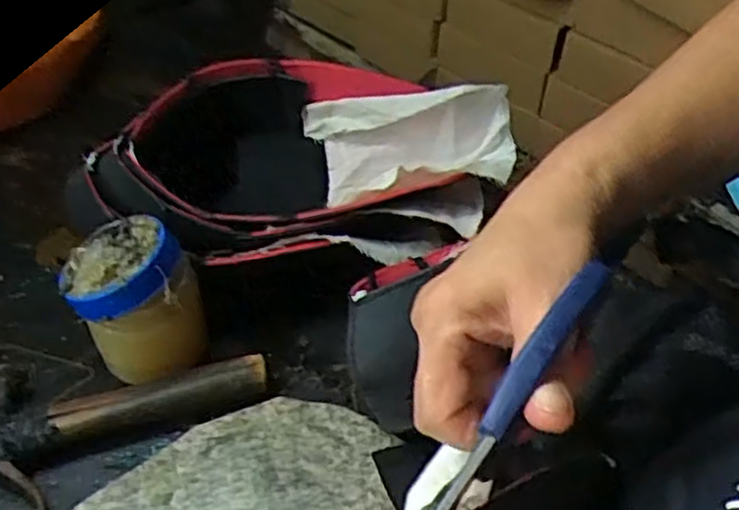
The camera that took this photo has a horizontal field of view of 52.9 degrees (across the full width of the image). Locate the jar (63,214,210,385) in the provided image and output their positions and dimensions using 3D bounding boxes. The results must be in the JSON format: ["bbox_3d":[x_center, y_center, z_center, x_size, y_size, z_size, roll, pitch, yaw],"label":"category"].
[{"bbox_3d":[-0.156,0.036,0.502,0.080,0.112,0.074,-12,46,-14],"label":"jar"}]

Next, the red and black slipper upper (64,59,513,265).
[{"bbox_3d":[-0.056,-0.059,0.574,0.328,0.115,0.143,-6,45,-8],"label":"red and black slipper upper"}]

